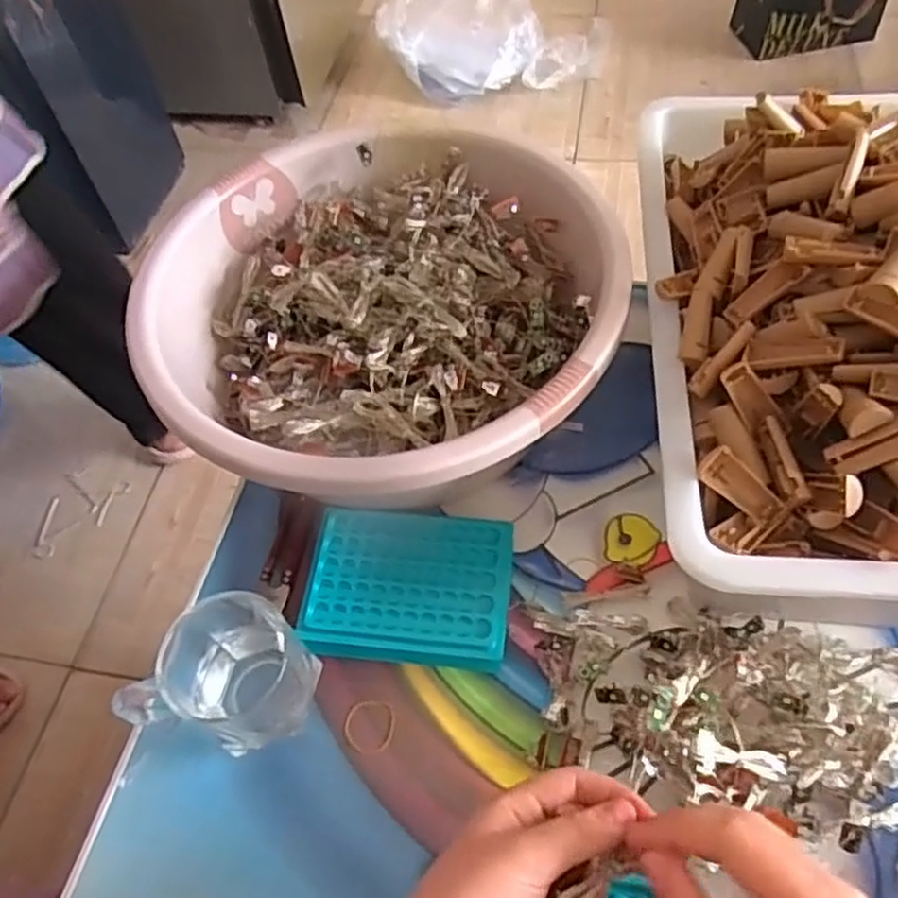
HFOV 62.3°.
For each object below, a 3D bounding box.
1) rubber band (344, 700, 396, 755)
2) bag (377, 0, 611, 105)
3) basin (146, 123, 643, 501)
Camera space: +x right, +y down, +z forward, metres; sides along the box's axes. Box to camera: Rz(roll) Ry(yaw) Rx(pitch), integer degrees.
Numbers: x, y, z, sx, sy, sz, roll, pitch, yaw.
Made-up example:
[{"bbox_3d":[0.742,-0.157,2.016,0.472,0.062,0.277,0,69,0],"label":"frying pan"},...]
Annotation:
[{"bbox_3d":[-0.049,0.173,0.461,0.031,0.004,0.033,2,59,-3],"label":"rubber band"},{"bbox_3d":[0.102,-0.955,1.668,0.513,0.235,0.221,-2,56,4],"label":"bag"},{"bbox_3d":[-0.039,-0.094,0.550,0.314,0.115,0.307,-2,56,4],"label":"basin"}]

